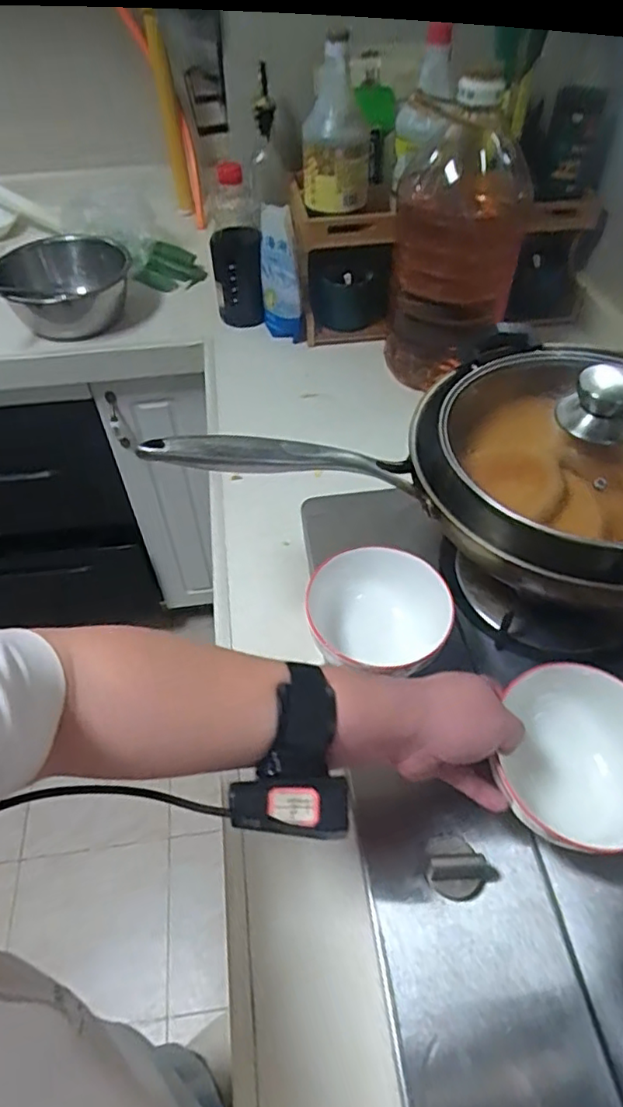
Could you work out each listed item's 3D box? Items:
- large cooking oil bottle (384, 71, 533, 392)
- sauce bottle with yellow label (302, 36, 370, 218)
[{"bbox_3d":[0.175,-0.370,0.756,0.136,0.304,0.127,-1,51,1],"label":"large cooking oil bottle"},{"bbox_3d":[0.033,-0.594,0.851,0.096,0.183,0.094,1,51,2],"label":"sauce bottle with yellow label"}]

